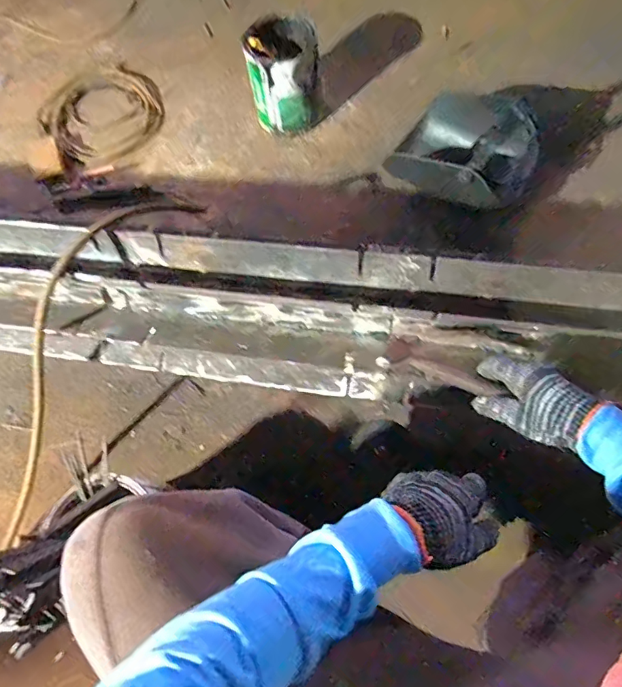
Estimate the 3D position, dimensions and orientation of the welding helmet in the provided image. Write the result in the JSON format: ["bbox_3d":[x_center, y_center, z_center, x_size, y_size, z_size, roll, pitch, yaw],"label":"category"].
[{"bbox_3d":[0.322,-0.397,1.050,0.290,0.207,0.213,26,69,14],"label":"welding helmet"}]

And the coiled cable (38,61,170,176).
[{"bbox_3d":[-0.550,-0.615,1.275,0.318,0.039,0.335,-35,68,-12],"label":"coiled cable"}]

